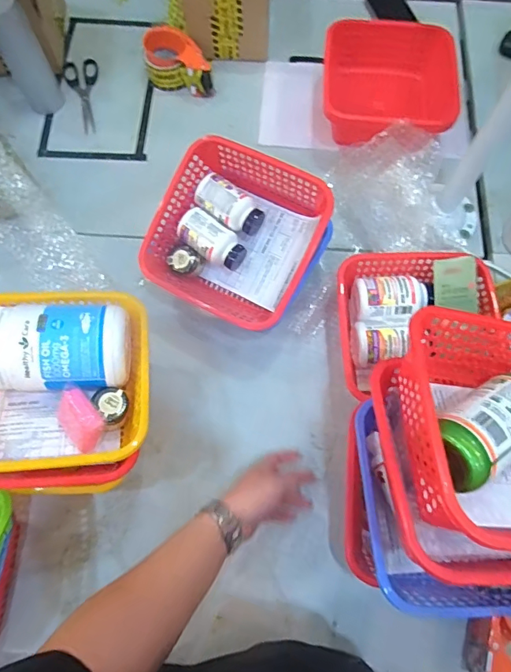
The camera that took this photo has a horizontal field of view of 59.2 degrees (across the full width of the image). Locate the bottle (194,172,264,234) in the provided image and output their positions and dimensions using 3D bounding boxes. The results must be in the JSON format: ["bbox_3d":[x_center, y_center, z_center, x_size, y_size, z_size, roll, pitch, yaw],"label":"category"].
[{"bbox_3d":[-0.038,-0.191,0.655,0.106,0.043,0.054,35,74,-4],"label":"bottle"}]

